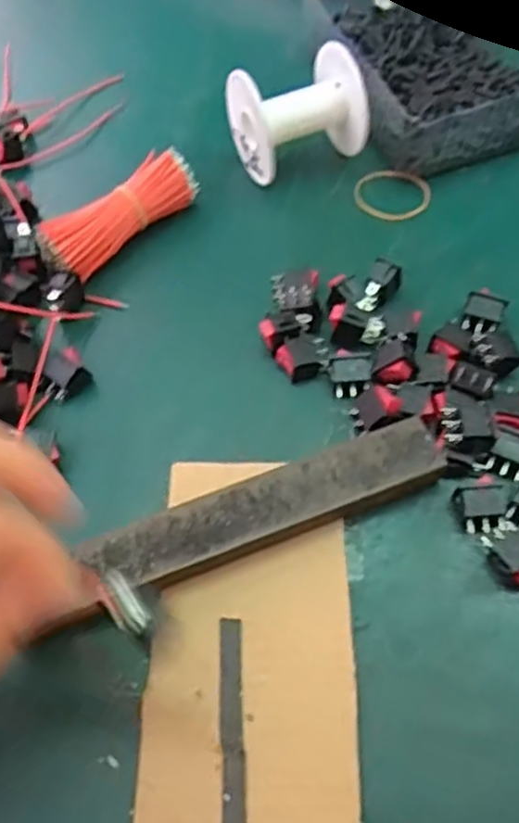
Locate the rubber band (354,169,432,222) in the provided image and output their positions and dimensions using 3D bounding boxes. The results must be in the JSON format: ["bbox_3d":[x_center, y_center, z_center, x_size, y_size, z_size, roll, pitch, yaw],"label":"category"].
[{"bbox_3d":[0.082,-0.136,0.441,0.047,0.007,0.038,10,60,8],"label":"rubber band"}]

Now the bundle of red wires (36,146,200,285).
[{"bbox_3d":[-0.082,-0.115,0.418,0.030,0.032,0.099,39,67,22],"label":"bundle of red wires"}]

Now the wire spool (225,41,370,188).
[{"bbox_3d":[0.024,-0.180,0.436,0.077,0.060,0.060,-25,61,-12],"label":"wire spool"}]

